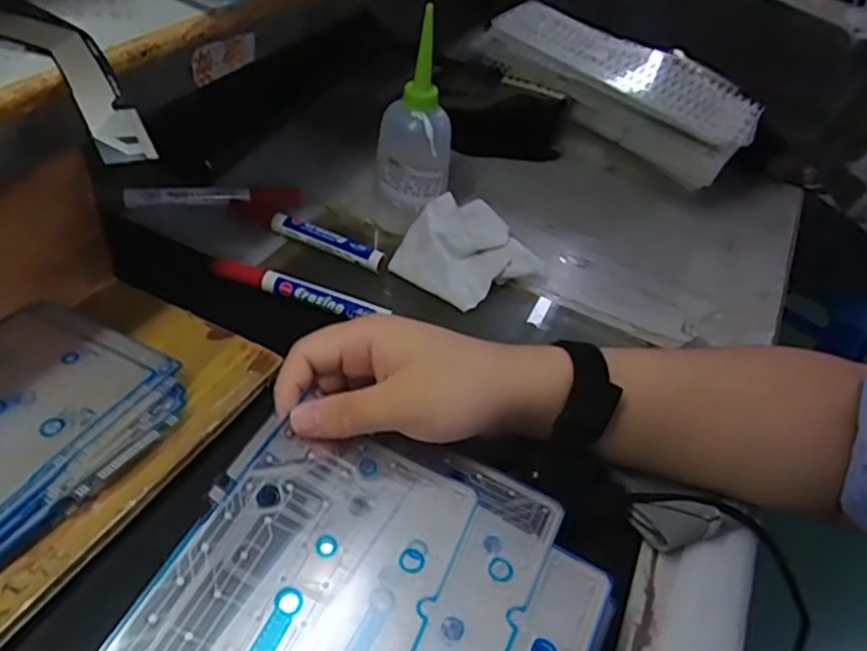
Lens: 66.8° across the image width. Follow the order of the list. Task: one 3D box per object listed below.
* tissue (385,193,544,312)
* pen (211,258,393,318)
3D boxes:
[{"bbox_3d":[0.028,-0.060,0.530,0.114,0.043,0.088,-25,53,-31],"label":"tissue"},{"bbox_3d":[-0.103,-0.026,0.483,0.131,0.016,0.016,18,44,10],"label":"pen"}]

